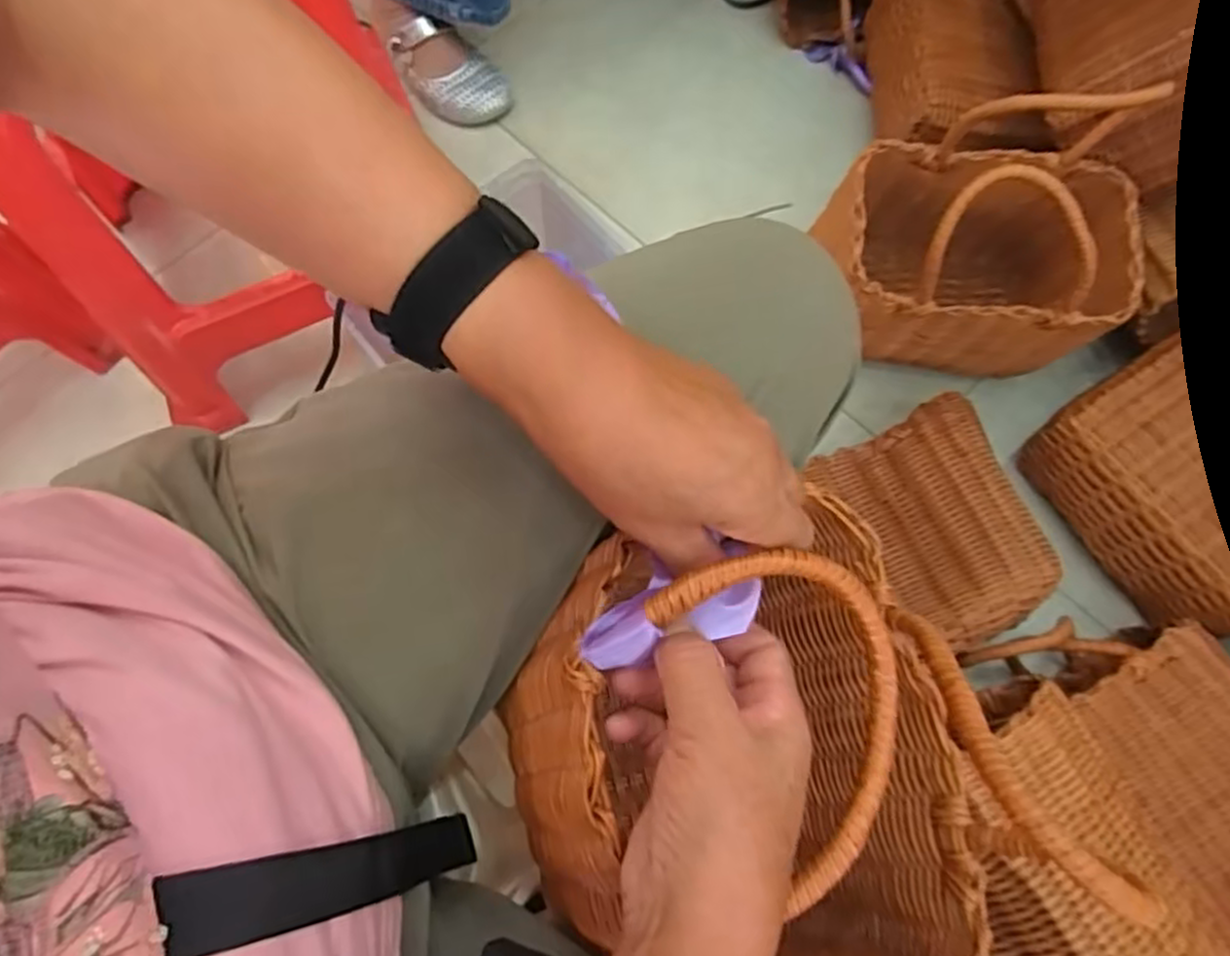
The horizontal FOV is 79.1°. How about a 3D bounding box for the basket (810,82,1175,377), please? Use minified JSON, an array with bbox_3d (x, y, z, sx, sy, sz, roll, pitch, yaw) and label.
[{"bbox_3d":[0.345,-0.220,0.713,0.263,0.299,0.182,7,71,3],"label":"basket"}]

